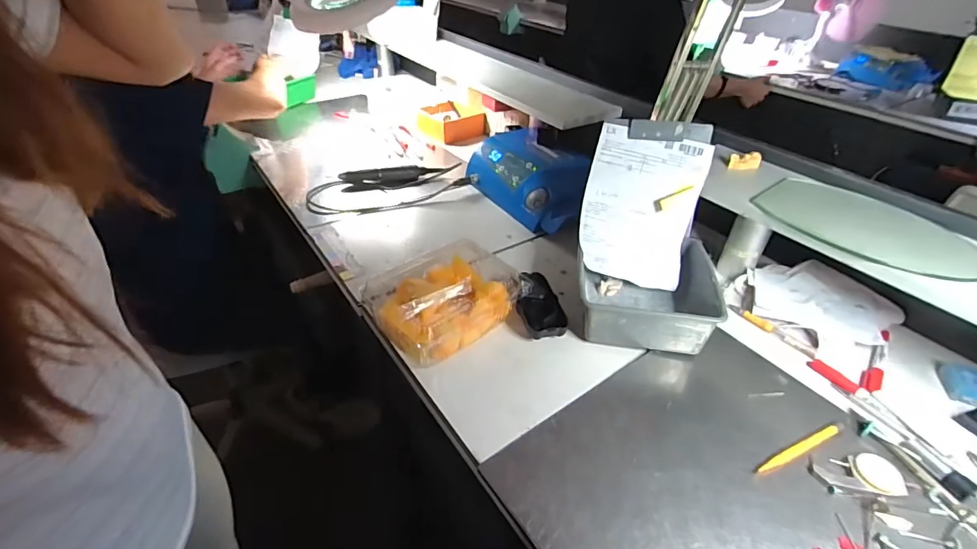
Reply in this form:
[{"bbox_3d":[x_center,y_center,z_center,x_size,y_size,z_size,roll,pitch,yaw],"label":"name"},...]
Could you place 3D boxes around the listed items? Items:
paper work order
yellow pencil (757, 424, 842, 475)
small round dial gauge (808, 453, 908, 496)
[{"bbox_3d":[0.199,-0.088,0.607,0.142,0.191,0.026,13,7,7],"label":"paper work order"},{"bbox_3d":[0.302,0.166,0.441,0.118,0.011,0.010,-15,42,-21],"label":"yellow pencil"},{"bbox_3d":[0.339,0.183,0.422,0.079,0.013,0.035,1,38,-2],"label":"small round dial gauge"}]

